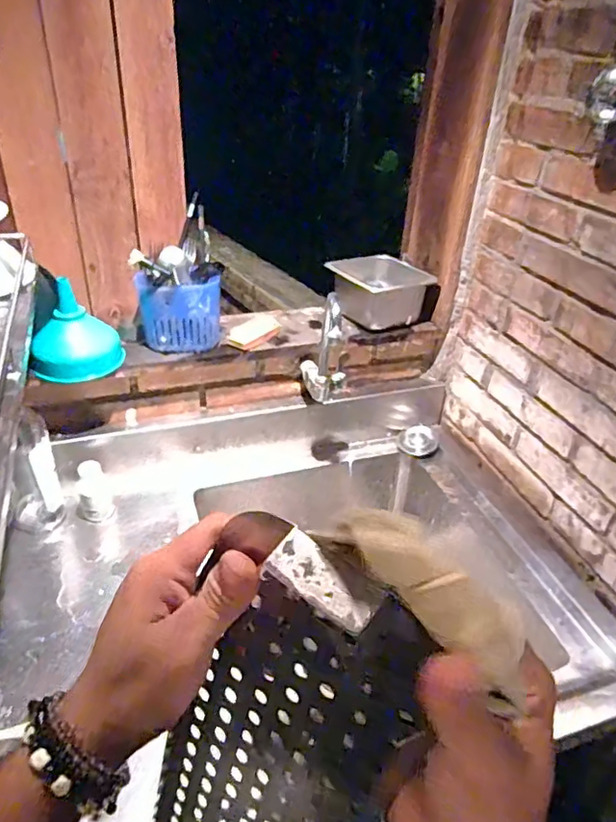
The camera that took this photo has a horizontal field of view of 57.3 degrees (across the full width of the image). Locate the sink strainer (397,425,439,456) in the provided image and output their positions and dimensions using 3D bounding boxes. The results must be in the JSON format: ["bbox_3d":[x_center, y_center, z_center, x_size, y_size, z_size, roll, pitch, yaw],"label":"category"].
[{"bbox_3d":[0.225,0.060,1.171,0.079,0.029,0.070,-4,34,-10],"label":"sink strainer"}]

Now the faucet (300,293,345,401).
[{"bbox_3d":[0.036,-0.087,0.924,0.074,0.293,0.094,0,73,-5],"label":"faucet"}]

